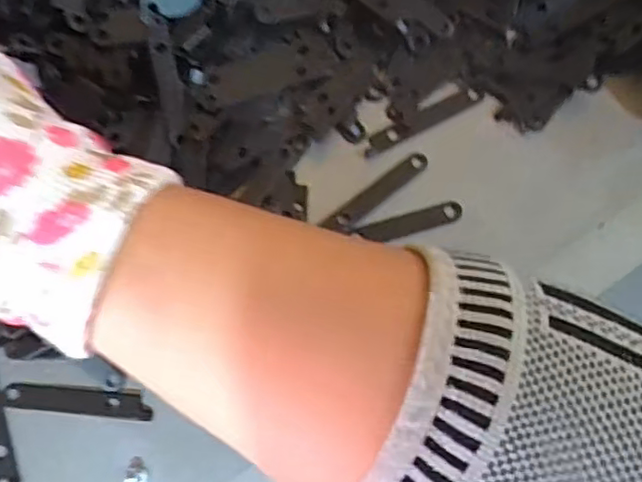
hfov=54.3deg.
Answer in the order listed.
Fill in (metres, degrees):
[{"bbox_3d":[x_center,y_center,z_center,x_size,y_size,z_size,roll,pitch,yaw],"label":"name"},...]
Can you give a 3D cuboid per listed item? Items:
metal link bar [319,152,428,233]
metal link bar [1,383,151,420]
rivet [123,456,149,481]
[{"bbox_3d":[0.022,-0.020,0.241,0.044,0.004,0.009,-38,78,-8],"label":"metal link bar"},{"bbox_3d":[-0.086,0.057,0.222,0.052,0.004,0.009,4,76,3],"label":"metal link bar"},{"bbox_3d":[-0.064,0.080,0.215,0.008,0.004,0.011,15,77,6],"label":"rivet"}]

